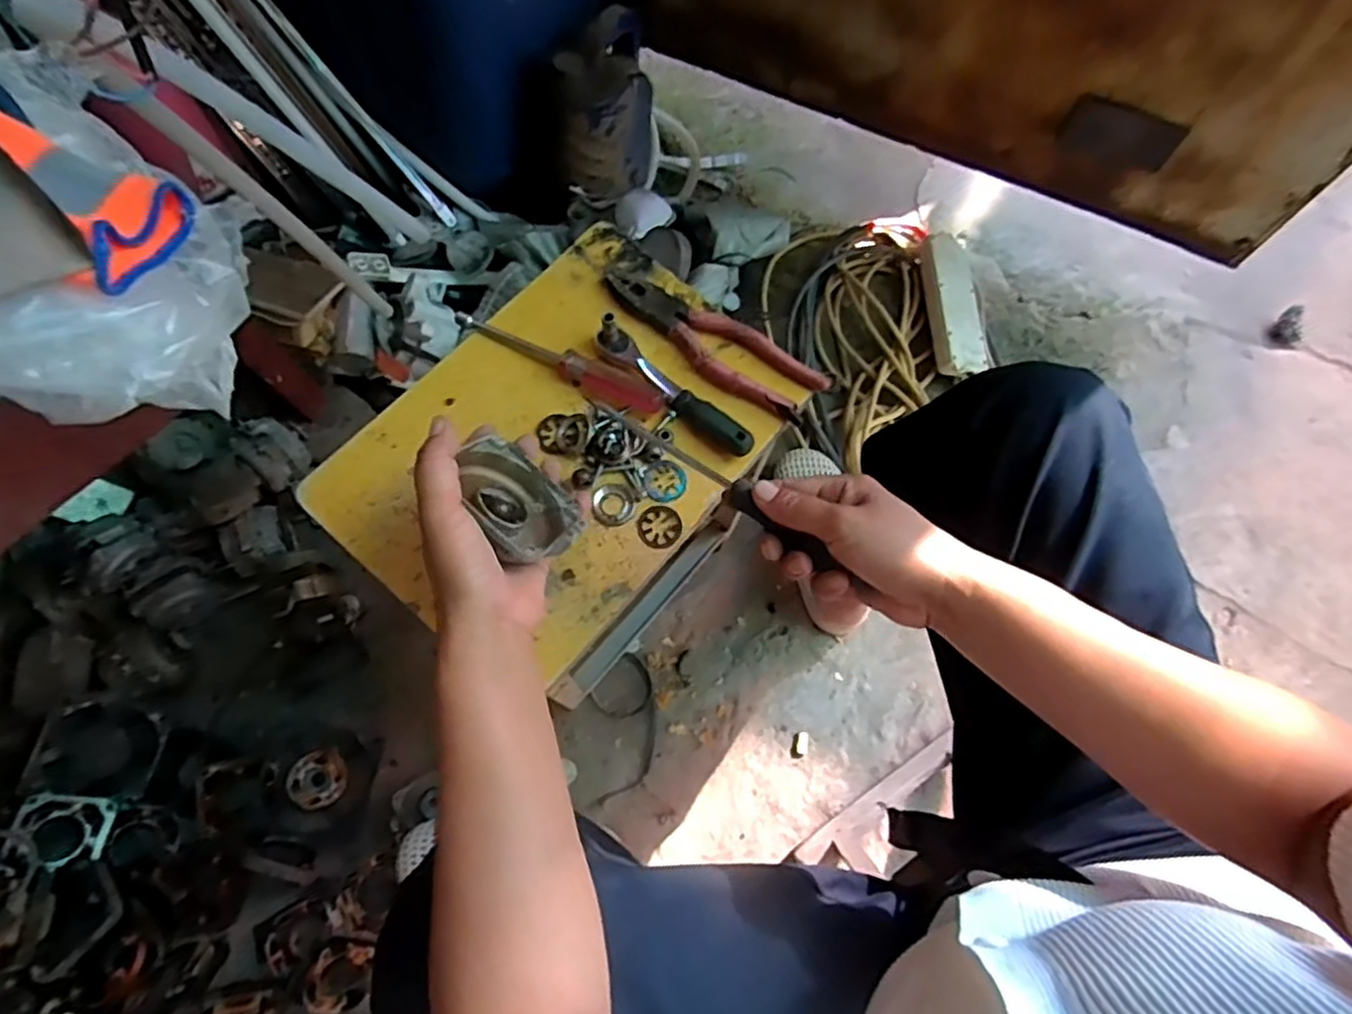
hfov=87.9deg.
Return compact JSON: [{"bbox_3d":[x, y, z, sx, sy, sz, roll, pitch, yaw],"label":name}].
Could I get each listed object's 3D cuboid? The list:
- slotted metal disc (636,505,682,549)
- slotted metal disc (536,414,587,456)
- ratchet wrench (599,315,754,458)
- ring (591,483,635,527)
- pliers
[{"bbox_3d":[-0.012,0.014,0.521,0.032,0.004,0.033,0,70,-1],"label":"slotted metal disc"},{"bbox_3d":[-0.086,-0.056,0.534,0.037,0.007,0.032,-7,70,-3],"label":"slotted metal disc"},{"bbox_3d":[0.000,-0.092,0.534,0.145,0.038,0.023,38,74,12],"label":"ratchet wrench"},{"bbox_3d":[-0.047,-0.002,0.522,0.032,0.010,0.030,0,70,-1],"label":"ring"},{"bbox_3d":[0.026,-0.133,0.561,0.197,0.018,0.052,30,72,10],"label":"pliers"}]

